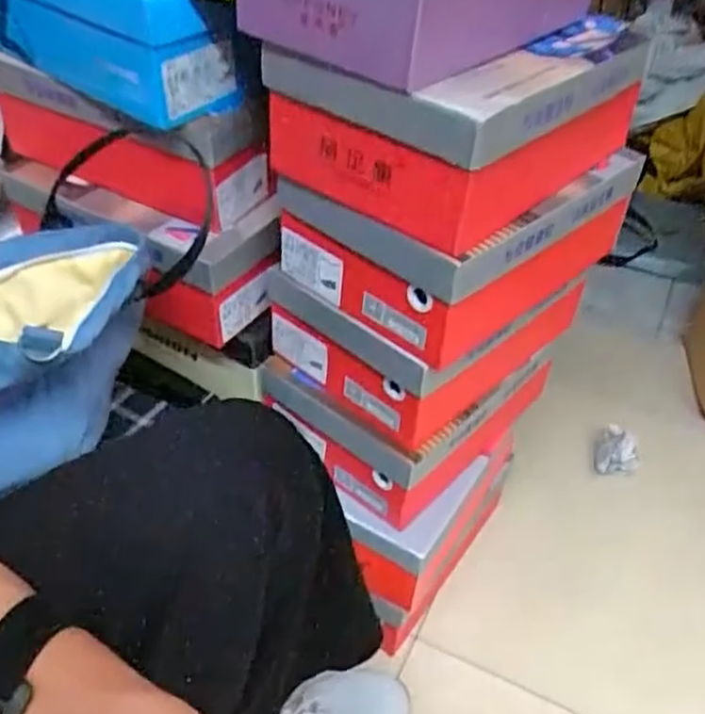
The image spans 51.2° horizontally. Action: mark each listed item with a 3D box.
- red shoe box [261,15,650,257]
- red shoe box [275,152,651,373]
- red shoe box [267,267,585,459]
[{"bbox_3d":[0.091,-0.222,0.648,0.215,0.122,0.282,34,48,29],"label":"red shoe box"},{"bbox_3d":[0.103,-0.135,0.714,0.273,0.119,0.205,-29,51,-34],"label":"red shoe box"},{"bbox_3d":[0.076,-0.042,0.785,0.250,0.111,0.212,-29,51,-34],"label":"red shoe box"}]

